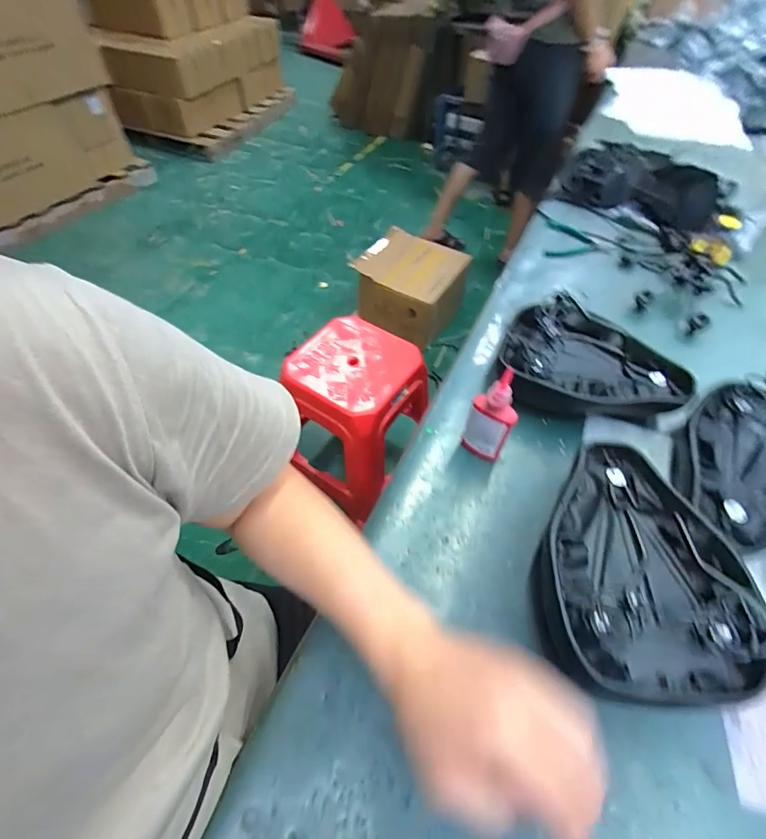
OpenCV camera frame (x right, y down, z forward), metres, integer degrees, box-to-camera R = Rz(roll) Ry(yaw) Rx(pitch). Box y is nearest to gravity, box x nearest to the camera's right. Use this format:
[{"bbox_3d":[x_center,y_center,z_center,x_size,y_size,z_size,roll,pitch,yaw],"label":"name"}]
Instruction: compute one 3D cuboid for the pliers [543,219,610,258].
[{"bbox_3d":[0.431,-0.392,0.911,0.132,0.021,0.169,15,55,9],"label":"pliers"}]

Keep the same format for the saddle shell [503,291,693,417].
[{"bbox_3d":[0.307,-0.074,0.599,0.254,0.085,0.159,18,56,12],"label":"saddle shell"}]

